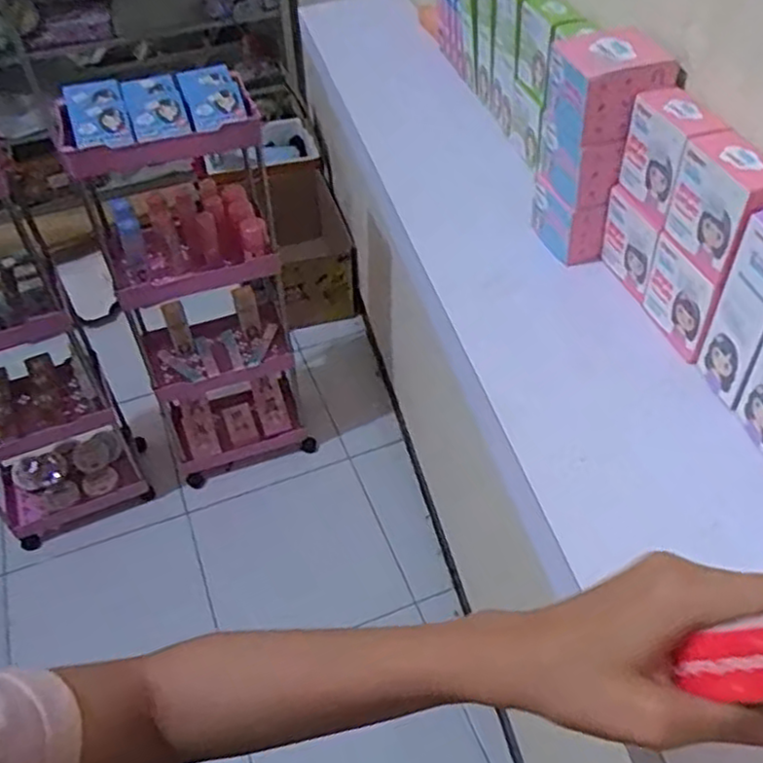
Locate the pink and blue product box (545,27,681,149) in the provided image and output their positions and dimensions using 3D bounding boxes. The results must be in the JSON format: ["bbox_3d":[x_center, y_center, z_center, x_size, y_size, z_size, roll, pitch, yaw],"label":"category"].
[{"bbox_3d":[0.151,-0.194,0.466,0.064,0.052,0.056,-12,50,-9],"label":"pink and blue product box"}]

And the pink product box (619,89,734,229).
[{"bbox_3d":[0.181,-0.144,0.444,0.030,0.061,0.063,-11,50,-9],"label":"pink product box"}]

